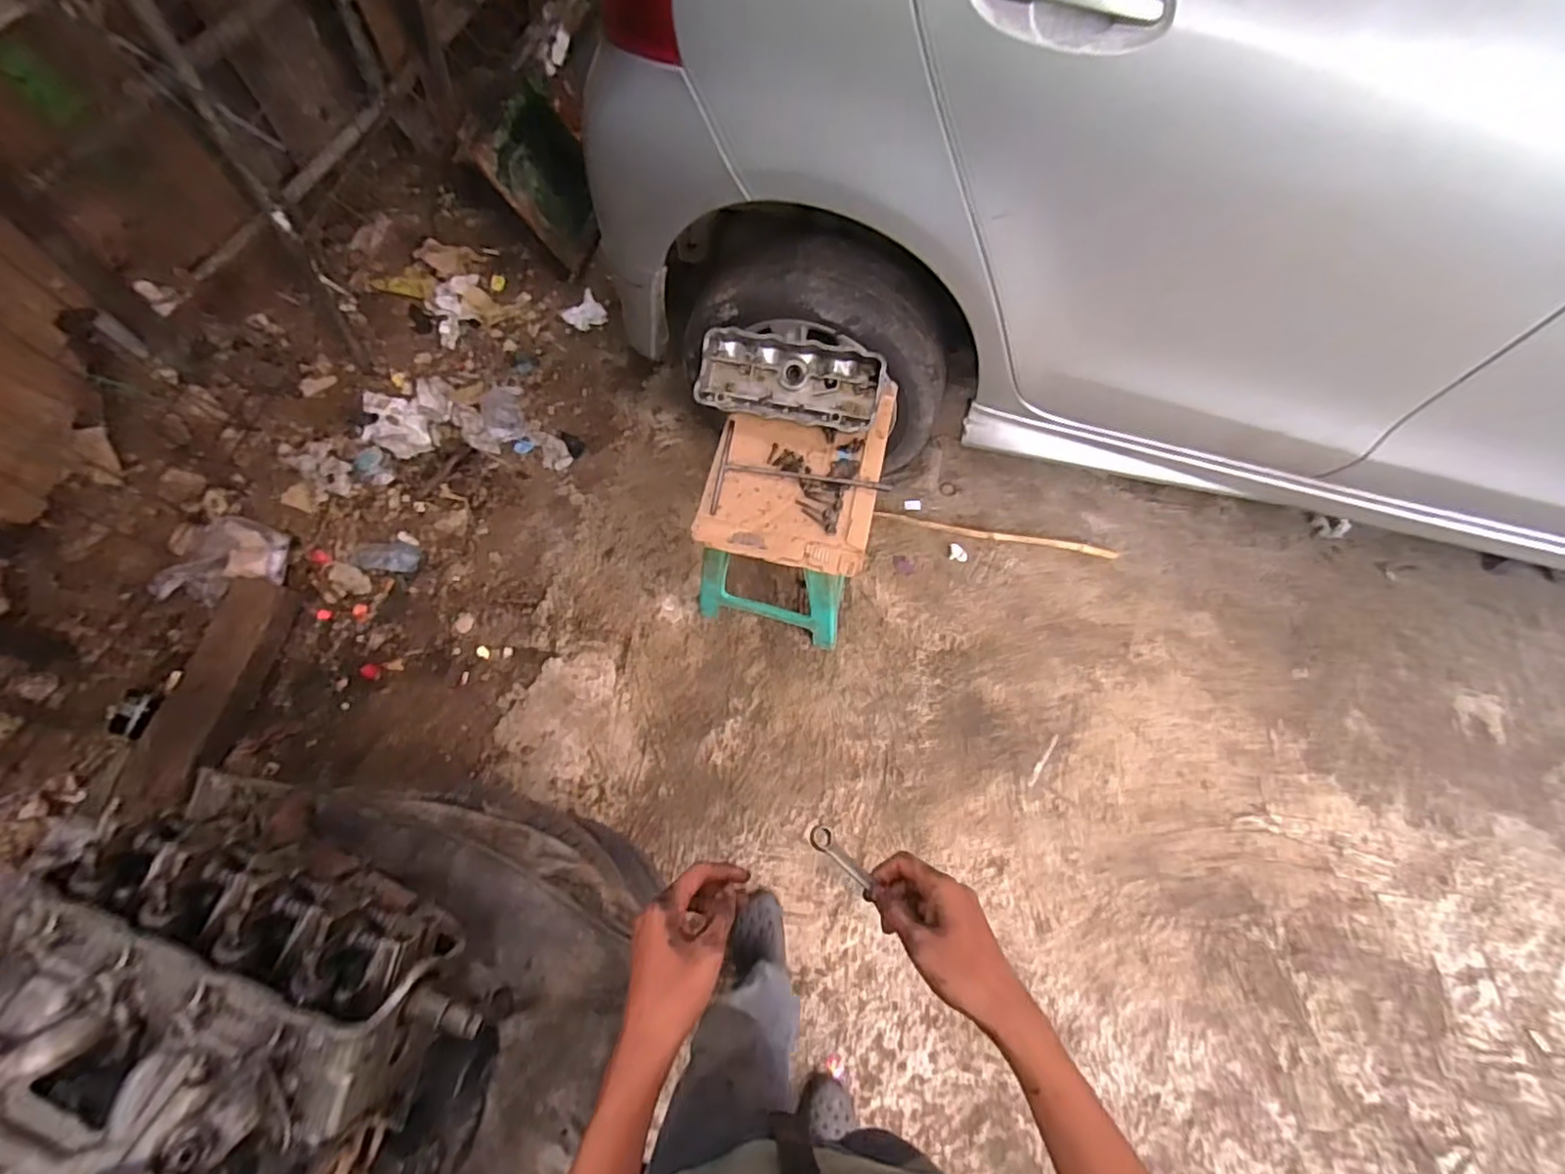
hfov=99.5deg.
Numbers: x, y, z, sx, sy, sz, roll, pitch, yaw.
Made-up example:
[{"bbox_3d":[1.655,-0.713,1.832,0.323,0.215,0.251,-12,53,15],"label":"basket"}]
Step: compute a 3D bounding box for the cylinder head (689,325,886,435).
[{"bbox_3d":[0.018,-0.379,1.190,0.332,0.079,0.147,10,108,6],"label":"cylinder head"}]

